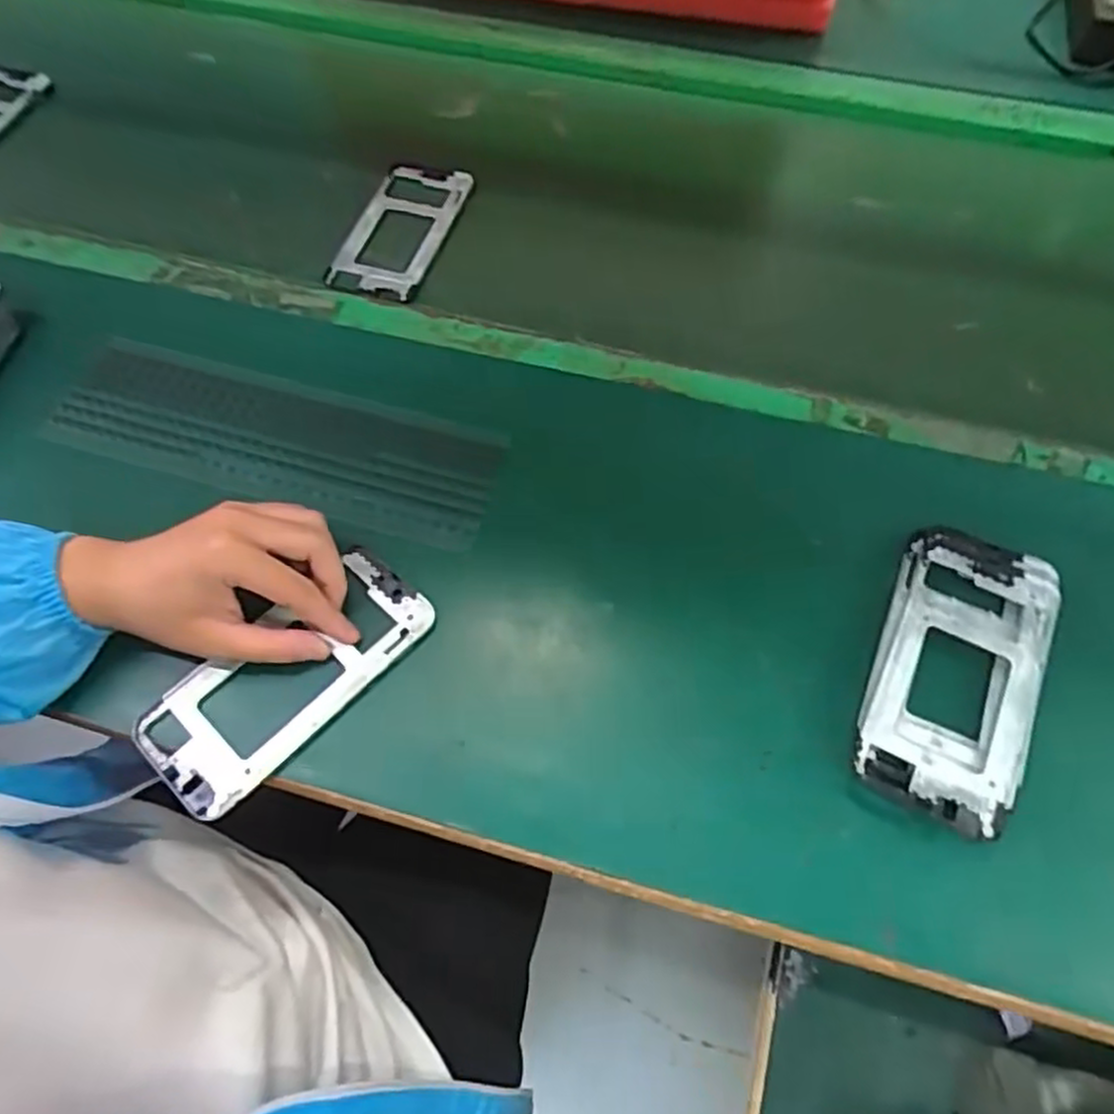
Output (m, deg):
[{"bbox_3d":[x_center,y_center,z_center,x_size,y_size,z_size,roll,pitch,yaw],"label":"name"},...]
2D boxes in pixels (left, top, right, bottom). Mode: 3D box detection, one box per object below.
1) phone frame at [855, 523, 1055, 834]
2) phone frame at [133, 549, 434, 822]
[{"bbox_3d":[0.218,0.061,0.397,0.081,0.013,0.165,25,65,14],"label":"phone frame"},{"bbox_3d":[-0.147,0.066,0.404,0.160,0.006,0.076,-39,68,-19],"label":"phone frame"}]

